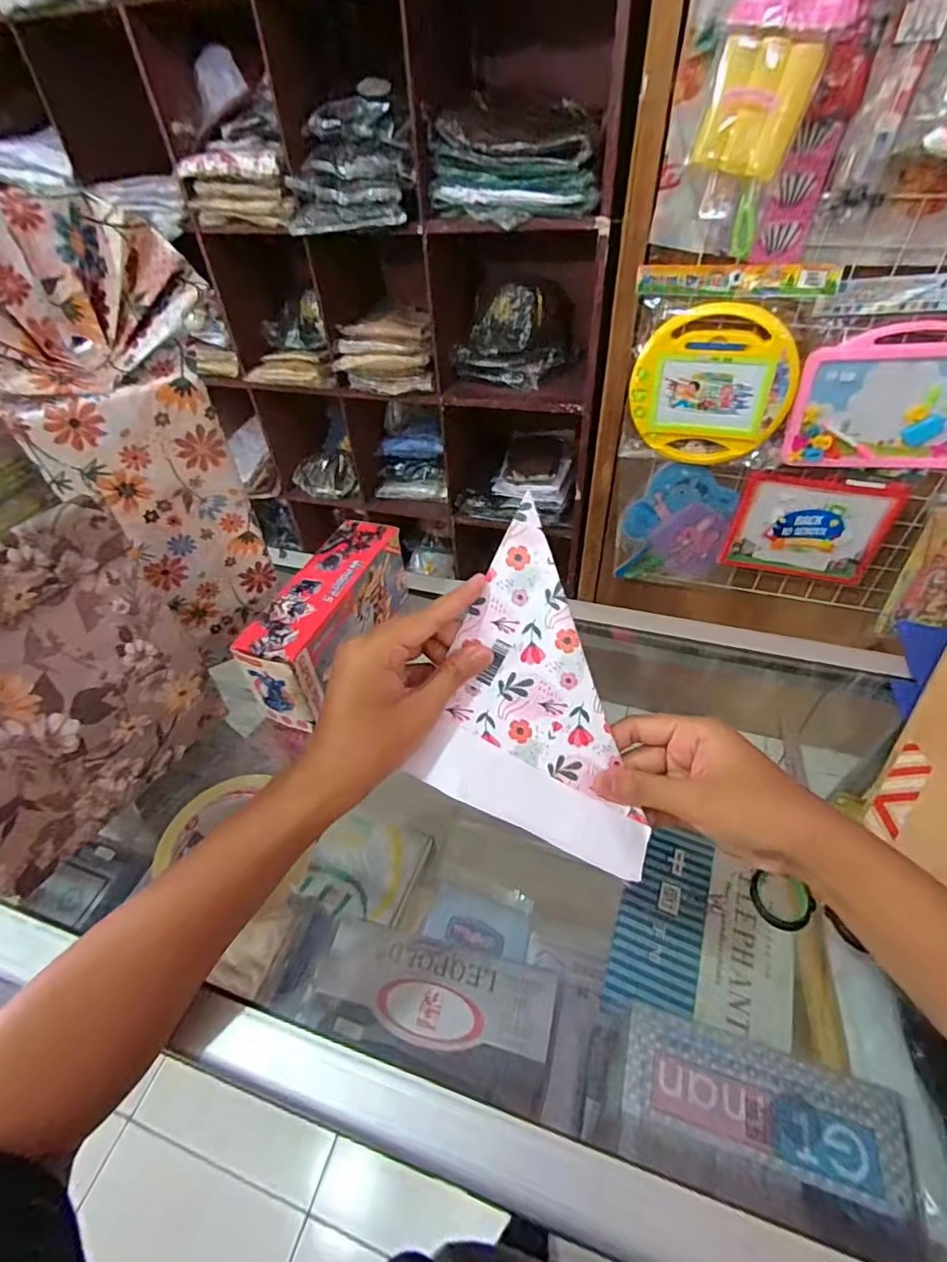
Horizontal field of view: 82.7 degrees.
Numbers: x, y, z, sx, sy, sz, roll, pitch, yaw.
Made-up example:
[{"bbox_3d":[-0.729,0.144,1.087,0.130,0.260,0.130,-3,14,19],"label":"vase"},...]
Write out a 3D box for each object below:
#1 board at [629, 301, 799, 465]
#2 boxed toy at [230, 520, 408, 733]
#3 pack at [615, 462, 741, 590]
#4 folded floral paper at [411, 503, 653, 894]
[{"bbox_3d":[0.439,-0.448,1.007,0.272,0.270,0.024,15,47,17],"label":"board"},{"bbox_3d":[-0.110,-0.013,0.423,0.061,0.058,0.170,12,47,15],"label":"boxed toy"},{"bbox_3d":[0.458,-0.231,1.242,0.225,0.311,0.013,13,47,16],"label":"pack"},{"bbox_3d":[0.053,0.033,0.299,0.133,0.020,0.153,24,85,2],"label":"folded floral paper"}]

